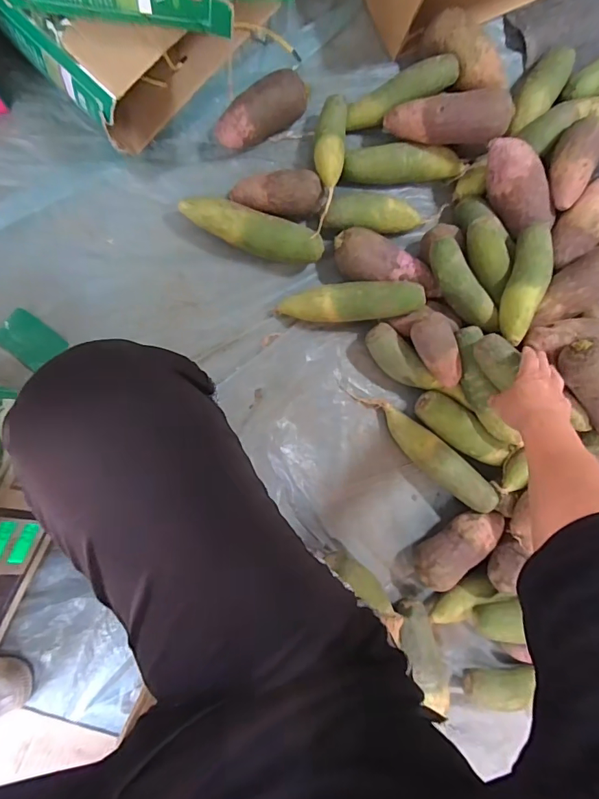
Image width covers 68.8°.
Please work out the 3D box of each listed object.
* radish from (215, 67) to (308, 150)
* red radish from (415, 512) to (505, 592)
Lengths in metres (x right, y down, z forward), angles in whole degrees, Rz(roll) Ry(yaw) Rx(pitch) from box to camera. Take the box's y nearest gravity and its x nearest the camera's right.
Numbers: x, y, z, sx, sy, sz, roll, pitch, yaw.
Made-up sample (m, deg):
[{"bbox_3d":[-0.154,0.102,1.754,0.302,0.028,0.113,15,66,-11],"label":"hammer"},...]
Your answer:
[{"bbox_3d":[-0.058,-0.433,0.661,0.150,0.065,0.063,-27,93,-8],"label":"radish"},{"bbox_3d":[0.250,0.234,0.693,0.152,0.071,0.064,-34,94,-7],"label":"red radish"}]

